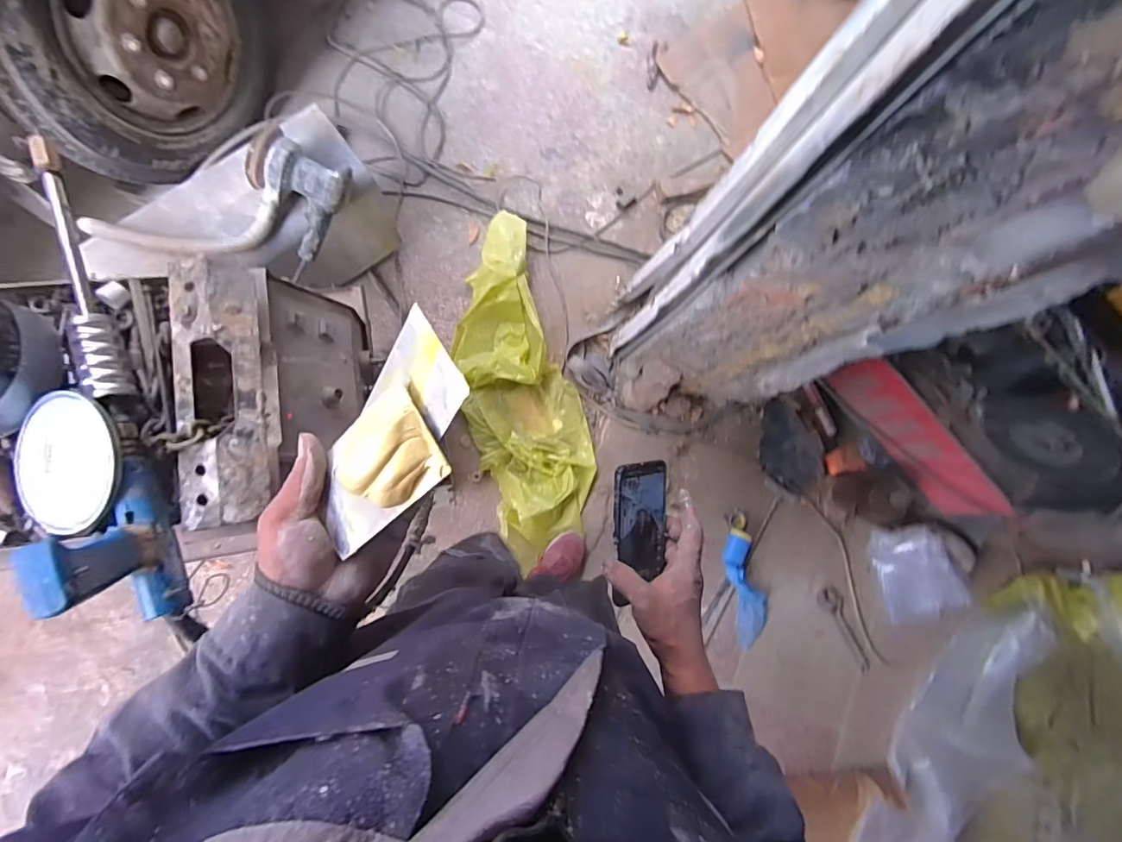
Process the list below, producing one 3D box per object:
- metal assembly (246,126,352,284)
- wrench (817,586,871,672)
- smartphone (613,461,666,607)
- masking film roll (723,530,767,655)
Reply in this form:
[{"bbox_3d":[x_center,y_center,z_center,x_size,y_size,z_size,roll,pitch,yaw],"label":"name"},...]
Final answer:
[{"bbox_3d":[-0.589,-0.495,1.092,0.168,0.144,0.256,29,81,-2],"label":"metal assembly"},{"bbox_3d":[0.908,0.659,1.577,0.074,0.016,0.279,-27,87,-9],"label":"wrench"},{"bbox_3d":[0.091,0.122,0.564,0.076,0.008,0.150,-1,96,-35],"label":"smartphone"},{"bbox_3d":[0.582,0.519,1.528,0.119,0.045,0.359,-10,84,-7],"label":"masking film roll"}]

